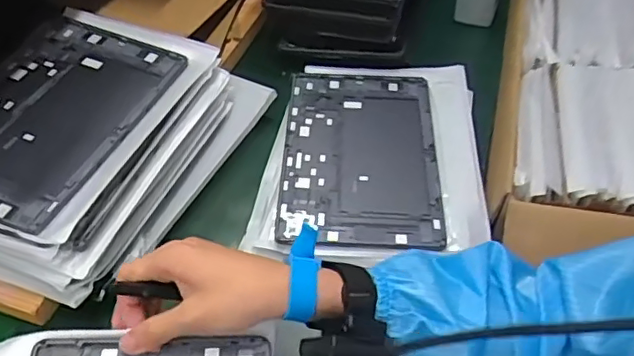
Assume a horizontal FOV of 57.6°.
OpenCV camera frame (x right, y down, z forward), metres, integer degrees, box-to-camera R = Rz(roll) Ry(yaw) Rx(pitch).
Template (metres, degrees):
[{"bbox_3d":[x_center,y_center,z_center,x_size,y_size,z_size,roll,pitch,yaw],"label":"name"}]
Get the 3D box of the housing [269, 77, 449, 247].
[{"bbox_3d":[0.048,-0.029,0.646,0.167,0.012,0.256,1,47,3],"label":"housing"}]

